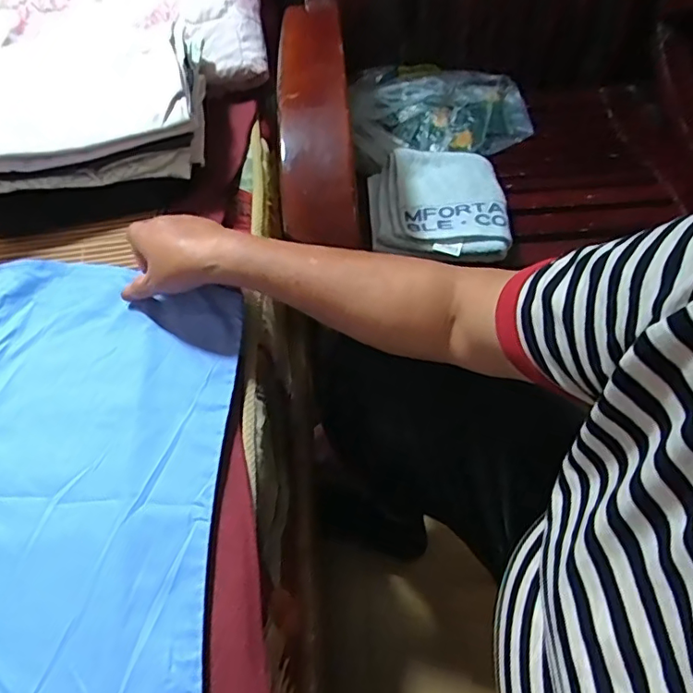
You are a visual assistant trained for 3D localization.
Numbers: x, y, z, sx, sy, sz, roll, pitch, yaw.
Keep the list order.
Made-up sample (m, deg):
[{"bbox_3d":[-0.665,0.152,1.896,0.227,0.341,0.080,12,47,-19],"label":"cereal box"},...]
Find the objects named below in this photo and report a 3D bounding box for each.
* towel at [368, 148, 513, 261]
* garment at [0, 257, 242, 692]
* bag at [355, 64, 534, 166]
[{"bbox_3d":[0.123,-0.199,0.760,0.176,0.036,0.188,-1,59,1],"label":"towel"},{"bbox_3d":[-0.243,0.150,0.426,0.277,0.055,0.560,-2,58,0],"label":"garment"},{"bbox_3d":[0.163,-0.386,0.913,0.304,0.068,0.195,-11,60,-5],"label":"bag"}]

